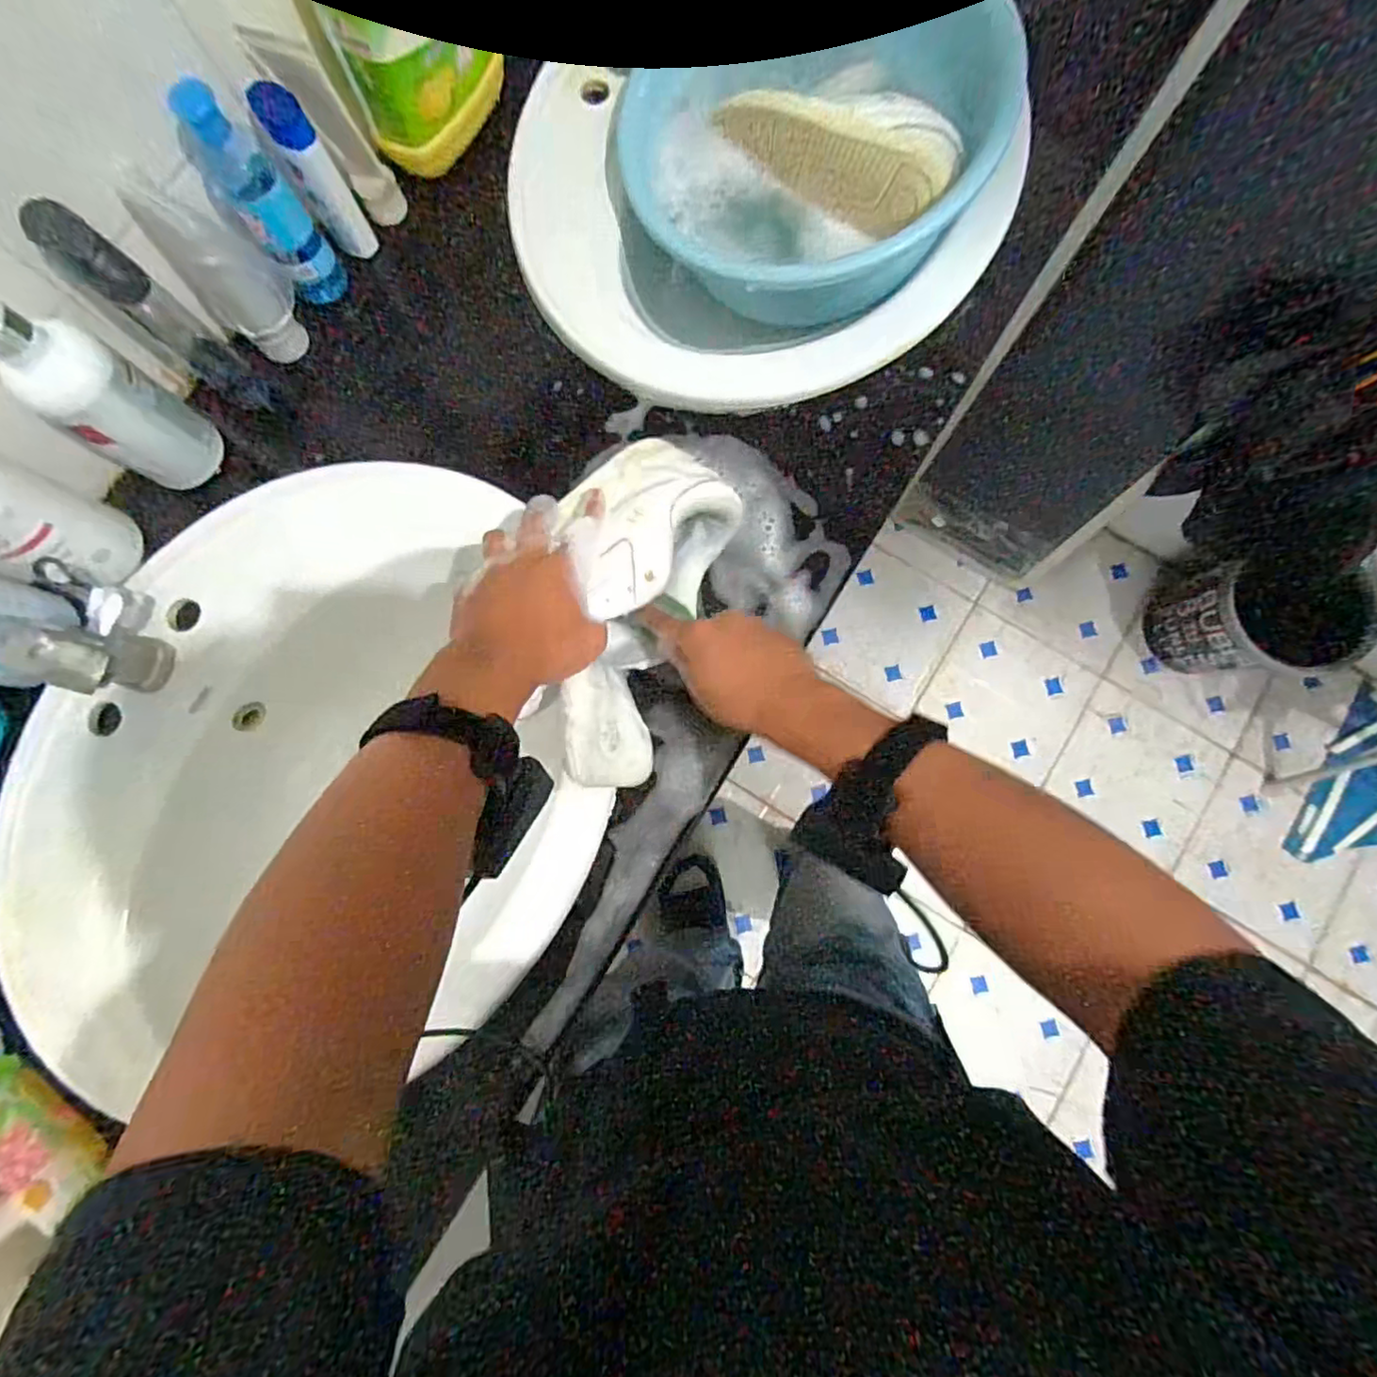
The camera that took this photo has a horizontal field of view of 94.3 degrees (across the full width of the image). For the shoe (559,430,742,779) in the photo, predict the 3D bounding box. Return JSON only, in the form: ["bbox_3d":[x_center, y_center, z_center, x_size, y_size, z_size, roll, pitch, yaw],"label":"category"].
[{"bbox_3d":[-0.037,-0.059,0.472,0.107,0.095,0.253,12,85,2],"label":"shoe"}]

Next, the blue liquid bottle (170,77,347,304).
[{"bbox_3d":[-0.336,-0.383,0.510,0.052,0.166,0.047,-36,83,-5],"label":"blue liquid bottle"}]

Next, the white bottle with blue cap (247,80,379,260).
[{"bbox_3d":[-0.308,-0.420,0.532,0.039,0.130,0.037,0,81,0],"label":"white bottle with blue cap"}]

